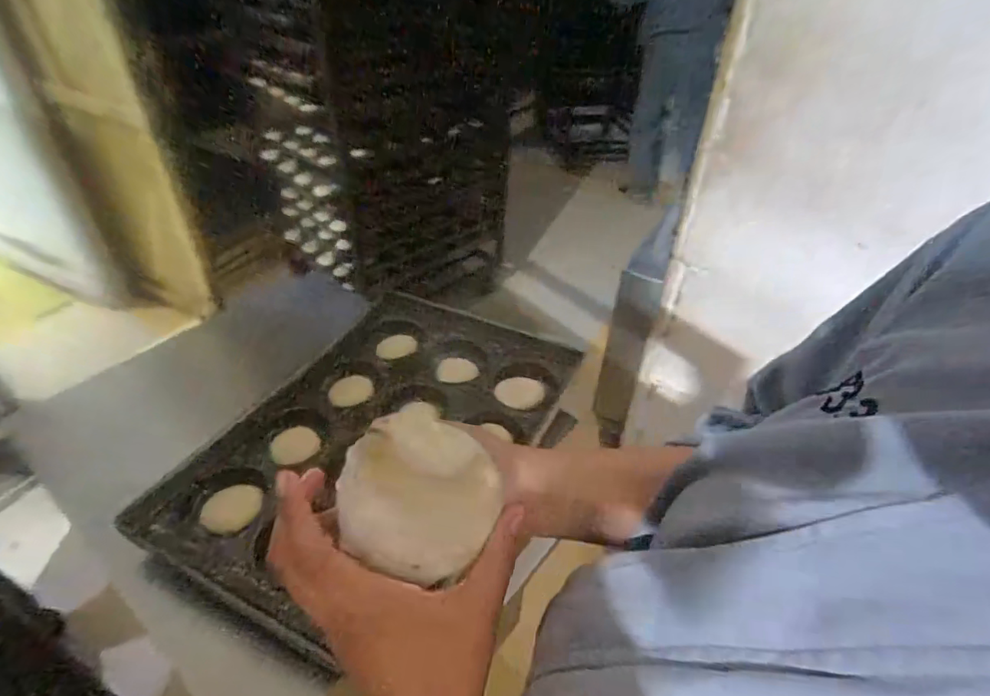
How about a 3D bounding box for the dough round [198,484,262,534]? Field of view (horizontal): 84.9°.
[{"bbox_3d":[-0.319,0.193,0.659,0.068,0.023,0.048,-28,47,-27],"label":"dough round"}]

